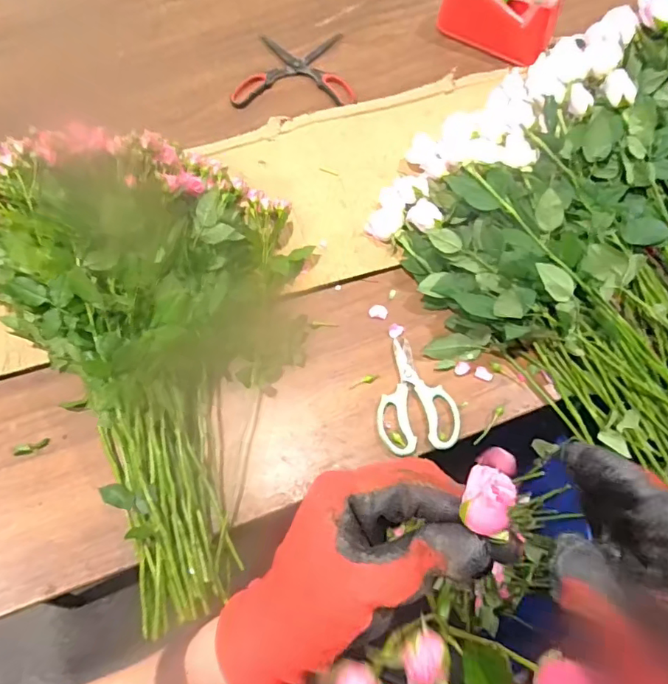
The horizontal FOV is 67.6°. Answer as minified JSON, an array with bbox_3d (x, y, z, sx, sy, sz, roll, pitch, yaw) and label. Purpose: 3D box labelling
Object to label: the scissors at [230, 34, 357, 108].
[{"bbox_3d":[-0.064,-0.490,0.886,0.211,0.013,0.204,2,65,4],"label":"scissors"}]

